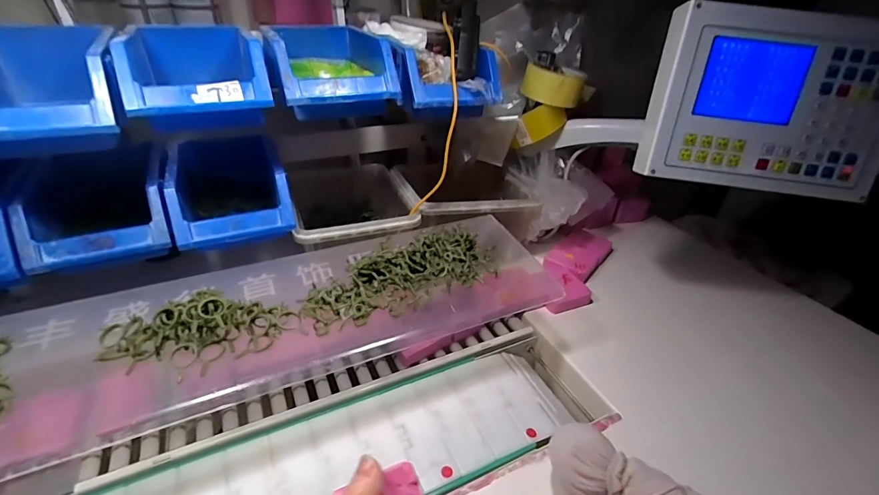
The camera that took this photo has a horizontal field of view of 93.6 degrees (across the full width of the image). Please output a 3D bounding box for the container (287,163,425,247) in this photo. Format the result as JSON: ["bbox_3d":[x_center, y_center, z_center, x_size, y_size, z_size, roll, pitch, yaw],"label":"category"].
[{"bbox_3d":[-0.127,-0.045,0.608,0.158,0.094,0.205,-8,35,-17],"label":"container"}]

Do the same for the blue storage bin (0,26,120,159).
[{"bbox_3d":[-0.377,-0.154,0.386,0.123,0.074,0.188,-16,38,-27],"label":"blue storage bin"}]

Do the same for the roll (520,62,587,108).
[{"bbox_3d":[0.171,-0.244,0.621,0.089,0.047,0.078,11,34,12],"label":"roll"}]

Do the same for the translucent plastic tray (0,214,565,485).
[{"bbox_3d":[-0.141,0.053,0.414,0.644,0.046,0.180,-12,34,-23],"label":"translucent plastic tray"}]

